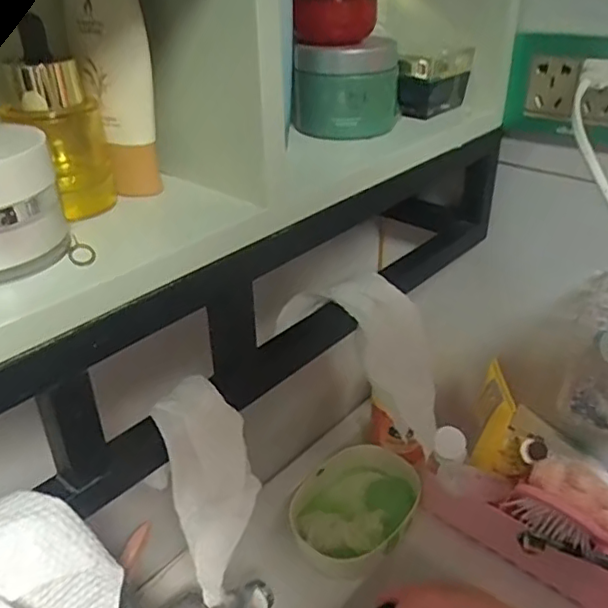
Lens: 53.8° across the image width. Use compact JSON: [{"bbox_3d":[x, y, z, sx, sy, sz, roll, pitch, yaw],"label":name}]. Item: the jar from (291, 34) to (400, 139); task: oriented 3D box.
[{"bbox_3d":[0.029,-0.155,0.427,0.063,0.059,0.051,16,35,28],"label":"jar"}]

